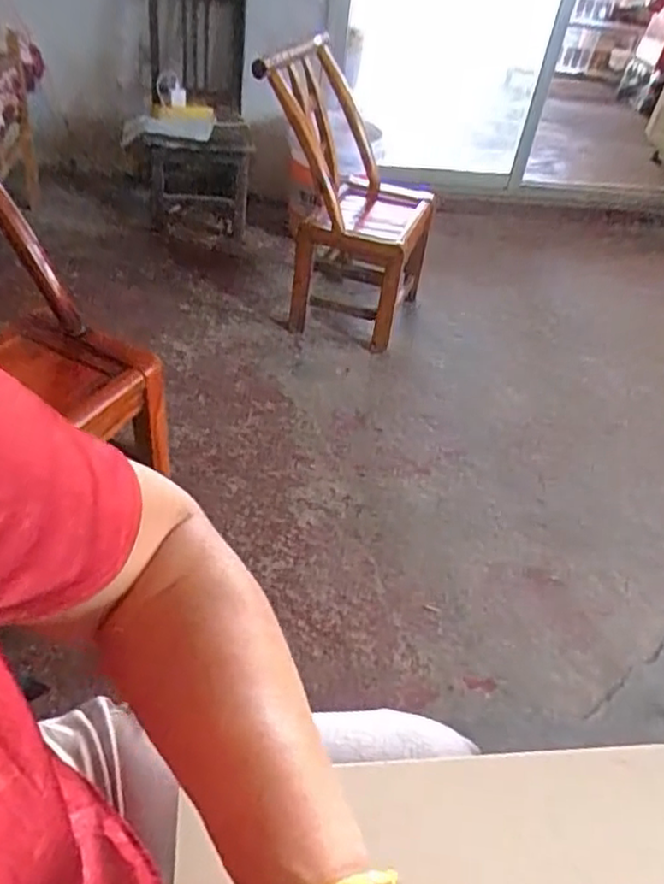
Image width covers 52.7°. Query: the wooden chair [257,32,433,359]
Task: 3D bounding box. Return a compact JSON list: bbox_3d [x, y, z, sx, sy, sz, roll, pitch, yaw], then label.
[{"bbox_3d":[0.060,-0.641,1.756,0.409,0.651,0.499,14,42,5],"label":"wooden chair"}]

